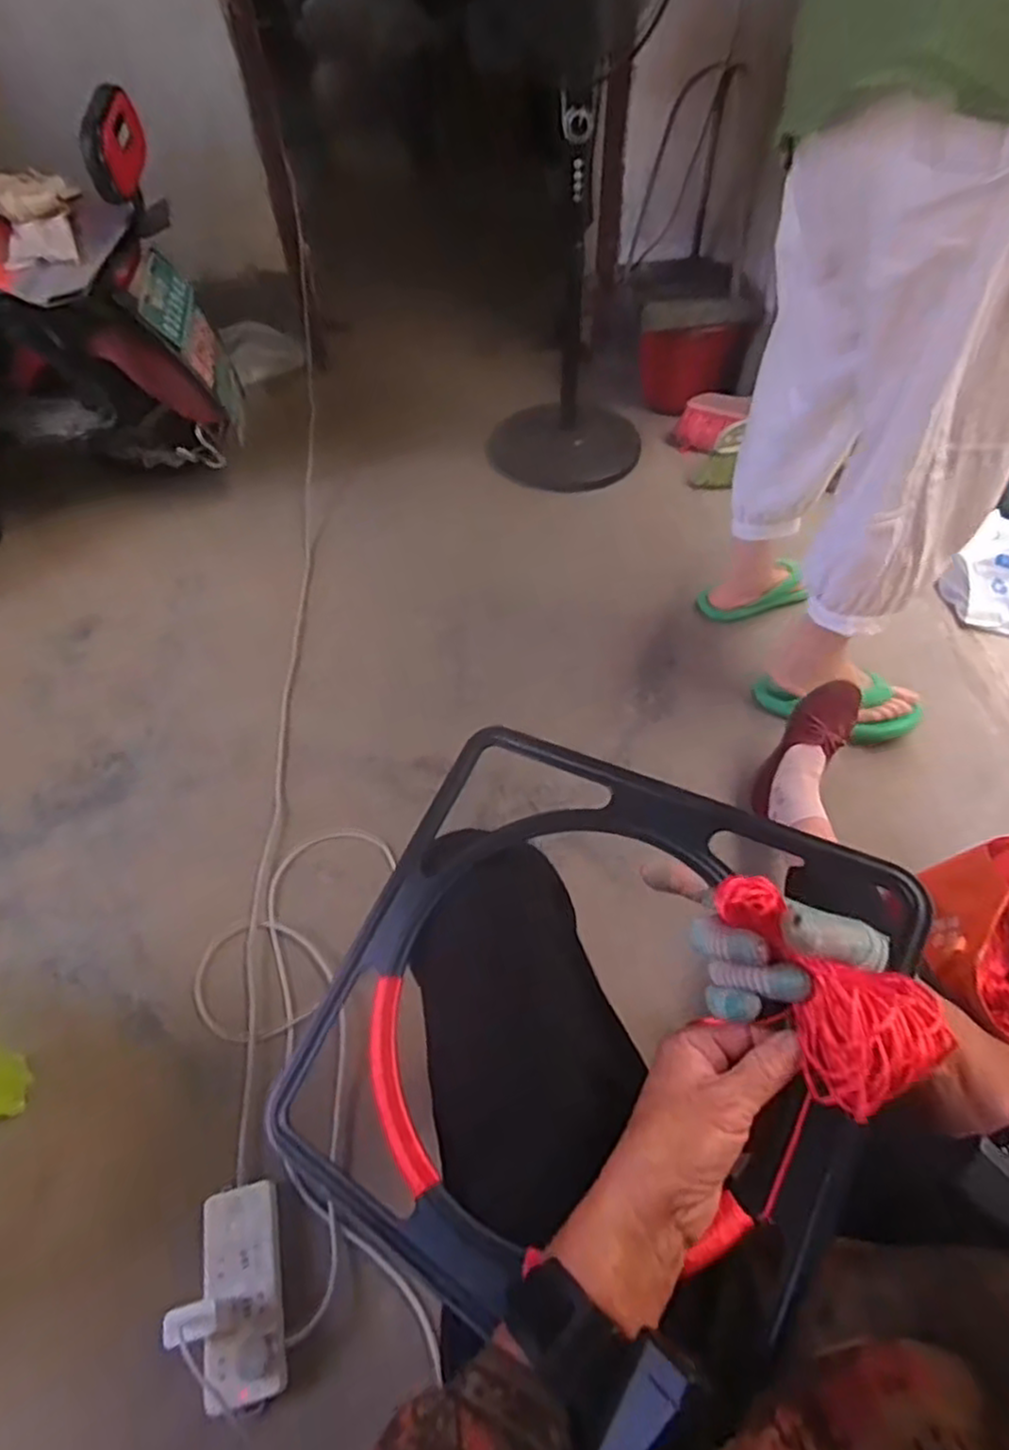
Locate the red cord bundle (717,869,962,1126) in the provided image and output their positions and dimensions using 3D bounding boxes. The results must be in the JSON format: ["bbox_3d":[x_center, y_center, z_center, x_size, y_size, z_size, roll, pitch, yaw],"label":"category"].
[{"bbox_3d":[0.171,0.134,0.382,0.068,0.039,0.125,-23,60,-14],"label":"red cord bundle"}]

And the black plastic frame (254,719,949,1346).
[{"bbox_3d":[0.041,0.184,0.439,0.325,0.027,0.337,20,73,29],"label":"black plastic frame"}]

